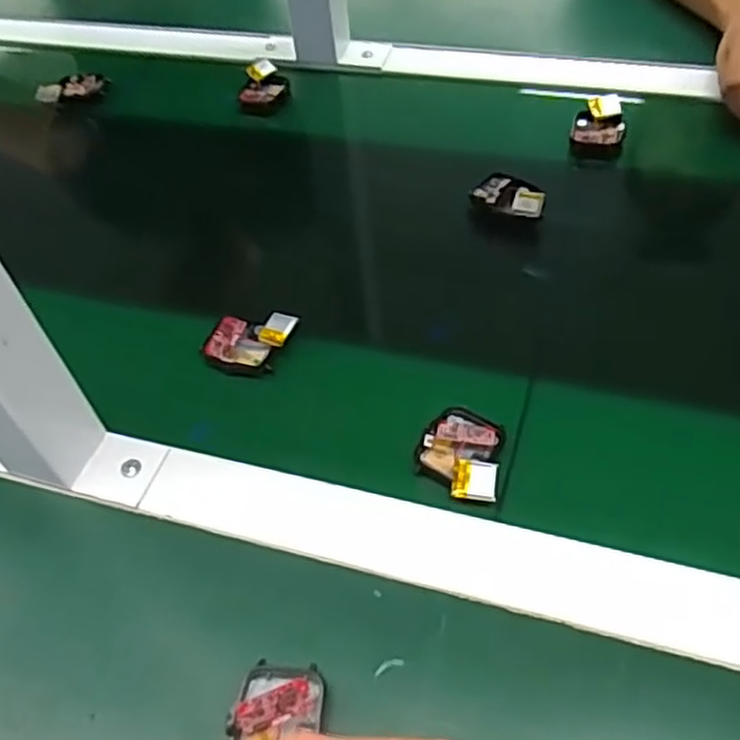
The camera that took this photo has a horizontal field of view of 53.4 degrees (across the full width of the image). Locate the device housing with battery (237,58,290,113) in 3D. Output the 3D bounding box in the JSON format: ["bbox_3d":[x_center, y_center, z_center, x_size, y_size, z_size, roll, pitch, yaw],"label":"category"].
[{"bbox_3d":[-0.091,-0.243,0.631,0.041,0.020,0.050,-9,51,-2],"label":"device housing with battery"}]

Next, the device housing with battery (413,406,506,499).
[{"bbox_3d":[0.047,0.045,0.384,0.043,0.020,0.054,8,53,12],"label":"device housing with battery"}]

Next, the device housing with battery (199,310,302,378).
[{"bbox_3d":[-0.073,-0.019,0.445,0.047,0.016,0.047,24,57,22],"label":"device housing with battery"}]

